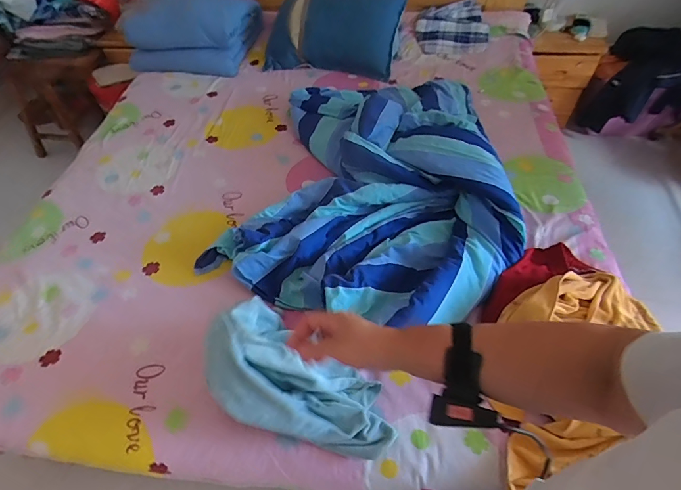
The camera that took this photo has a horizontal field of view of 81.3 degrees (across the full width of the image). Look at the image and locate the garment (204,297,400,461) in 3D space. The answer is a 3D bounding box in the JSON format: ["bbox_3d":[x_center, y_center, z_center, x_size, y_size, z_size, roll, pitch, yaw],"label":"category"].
[{"bbox_3d":[-0.086,0.283,0.806,0.402,0.115,0.210,35,57,0],"label":"garment"}]

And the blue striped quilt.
[{"bbox_3d":[0.135,-0.244,1.257,0.820,0.139,1.163,9,51,13],"label":"blue striped quilt"}]

